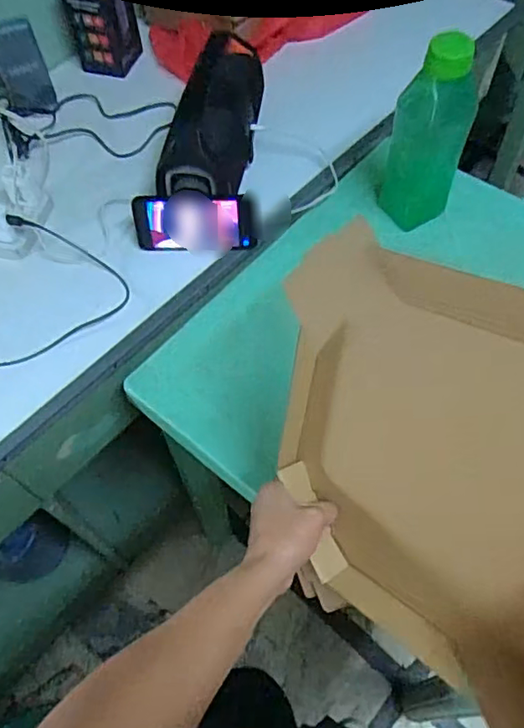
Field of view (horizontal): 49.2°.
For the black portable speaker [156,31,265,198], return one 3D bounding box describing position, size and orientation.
[{"bbox_3d":[-0.066,-0.356,0.823,0.106,0.130,0.283,11,58,6],"label":"black portable speaker"}]

